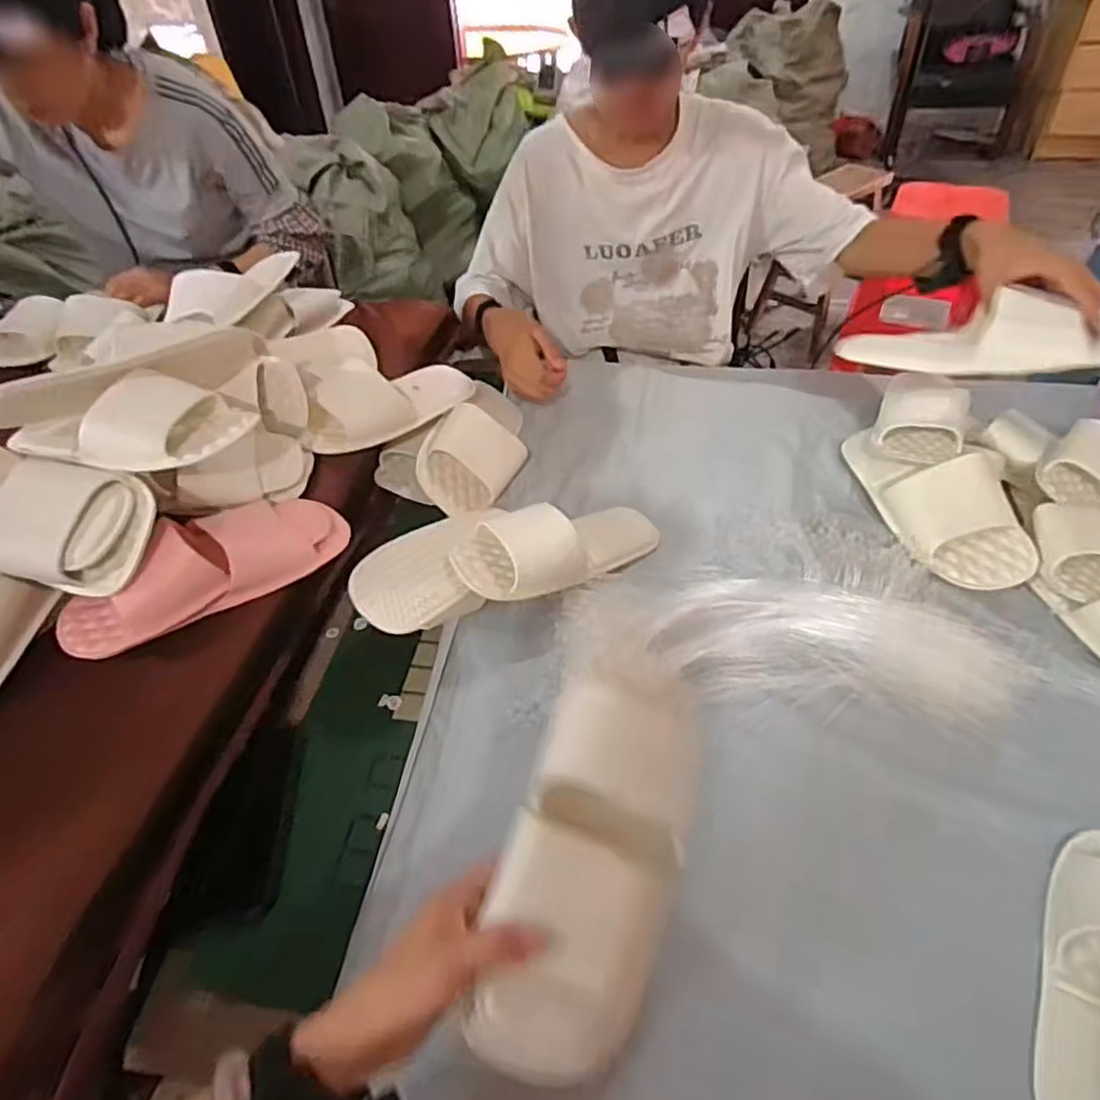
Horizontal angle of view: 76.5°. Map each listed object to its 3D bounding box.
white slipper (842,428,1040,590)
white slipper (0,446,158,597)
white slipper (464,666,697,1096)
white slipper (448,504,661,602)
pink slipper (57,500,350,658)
[{"bbox_3d":[0.440,-0.073,0.790,0.135,0.074,0.255,-3,43,-1],"label":"white slipper"},{"bbox_3d":[-0.432,-0.028,0.559,0.230,0.063,0.102,10,77,10],"label":"white slipper"},{"bbox_3d":[0.028,0.183,0.415,0.096,0.057,0.222,12,61,16],"label":"white slipper"},{"bbox_3d":[0.012,-0.014,0.744,0.246,0.062,0.103,-13,41,-34],"label":"white slipper"},{"bbox_3d":[-0.296,0.005,0.603,0.242,0.069,0.084,-34,52,-28],"label":"pink slipper"}]

